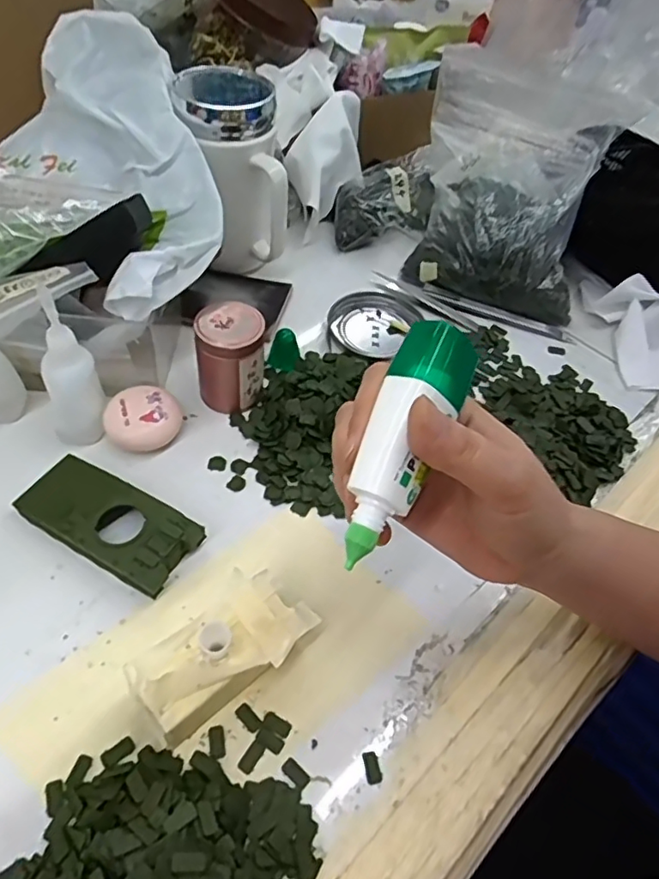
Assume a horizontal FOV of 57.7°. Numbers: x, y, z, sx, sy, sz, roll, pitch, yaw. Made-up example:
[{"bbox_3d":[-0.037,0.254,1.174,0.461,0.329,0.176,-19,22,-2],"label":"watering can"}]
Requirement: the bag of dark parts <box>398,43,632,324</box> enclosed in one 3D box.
[{"bbox_3d":[0.147,-0.213,0.515,0.164,0.141,0.152,14,50,6],"label":"bag of dark parts"}]

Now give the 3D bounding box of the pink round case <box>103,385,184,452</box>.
[{"bbox_3d":[-0.122,-0.012,0.394,0.048,0.026,0.038,-7,51,-11],"label":"pink round case"}]

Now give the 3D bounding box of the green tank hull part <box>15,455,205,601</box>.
[{"bbox_3d":[-0.129,0.048,0.349,0.104,0.022,0.046,26,52,16],"label":"green tank hull part"}]

